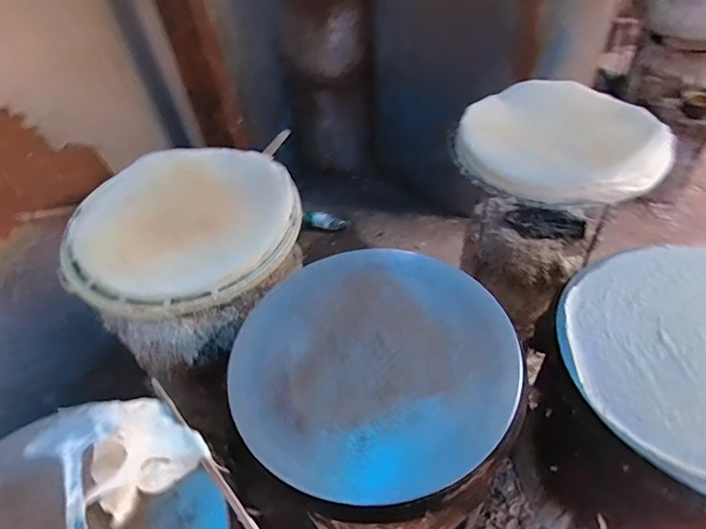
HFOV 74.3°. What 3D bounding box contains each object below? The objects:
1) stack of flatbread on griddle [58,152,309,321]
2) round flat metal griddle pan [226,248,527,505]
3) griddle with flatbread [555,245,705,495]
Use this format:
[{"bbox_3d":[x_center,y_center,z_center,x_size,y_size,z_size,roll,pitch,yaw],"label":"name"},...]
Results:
[{"bbox_3d":[-0.312,-0.077,0.832,0.408,0.040,0.386,17,51,22],"label":"stack of flatbread on griddle"},{"bbox_3d":[0.024,0.113,0.608,0.353,0.017,0.349,-4,47,4],"label":"round flat metal griddle pan"},{"bbox_3d":[0.453,0.113,0.580,0.347,0.017,0.357,-31,51,-21],"label":"griddle with flatbread"}]

